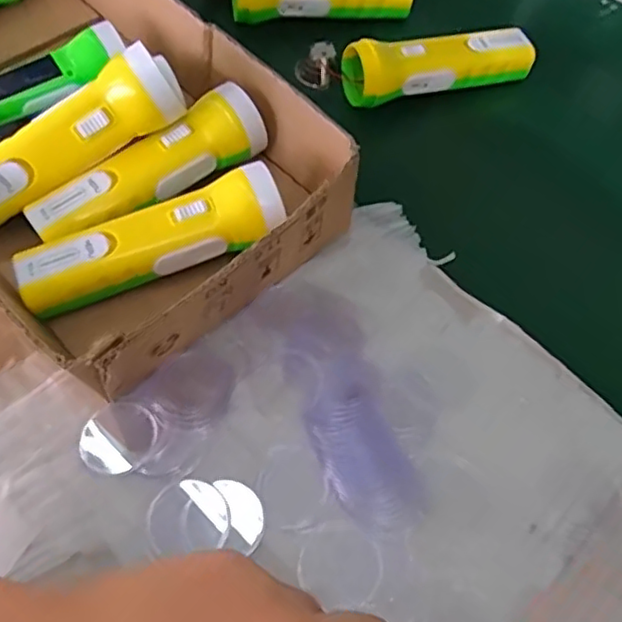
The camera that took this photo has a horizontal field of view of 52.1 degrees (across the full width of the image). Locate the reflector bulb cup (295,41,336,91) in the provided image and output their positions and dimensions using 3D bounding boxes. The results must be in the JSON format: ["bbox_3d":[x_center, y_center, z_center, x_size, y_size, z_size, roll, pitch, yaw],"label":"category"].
[{"bbox_3d":[0.008,-0.212,0.549,0.033,0.040,0.022,36,44,-5],"label":"reflector bulb cup"}]

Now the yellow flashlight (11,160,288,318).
[{"bbox_3d":[-0.098,-0.038,0.403,0.165,0.053,0.047,-19,63,-14],"label":"yellow flashlight"}]

